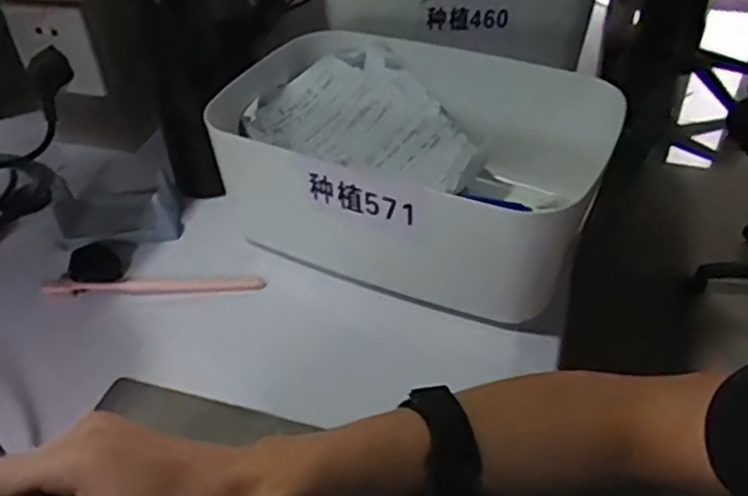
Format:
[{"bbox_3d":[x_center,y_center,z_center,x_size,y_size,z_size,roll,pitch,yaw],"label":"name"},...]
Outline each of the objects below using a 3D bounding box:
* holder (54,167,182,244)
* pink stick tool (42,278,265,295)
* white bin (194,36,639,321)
[{"bbox_3d":[-0.228,-0.039,0.621,0.109,0.037,0.074,-1,41,0],"label":"holder"},{"bbox_3d":[-0.176,0.032,0.556,0.171,0.009,0.011,-2,41,-1],"label":"pink stick tool"},{"bbox_3d":[0.032,-0.072,0.583,0.302,0.119,0.208,17,44,20],"label":"white bin"}]

